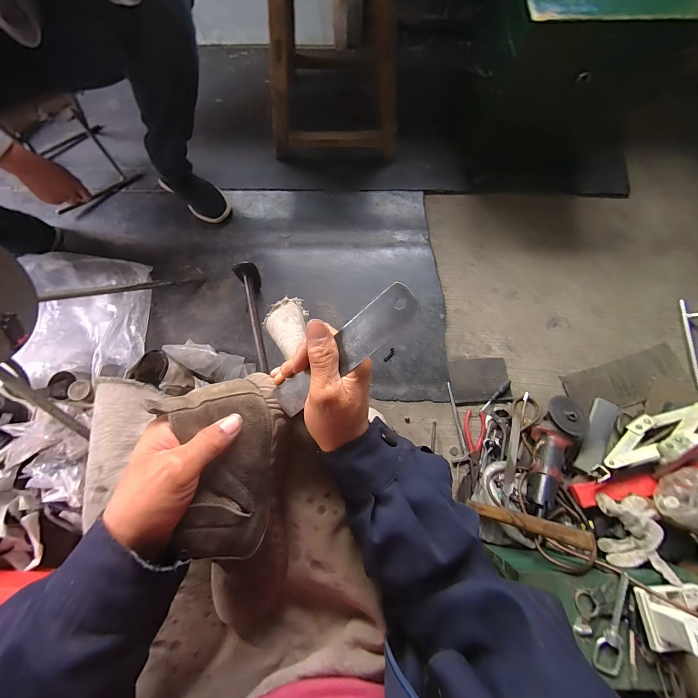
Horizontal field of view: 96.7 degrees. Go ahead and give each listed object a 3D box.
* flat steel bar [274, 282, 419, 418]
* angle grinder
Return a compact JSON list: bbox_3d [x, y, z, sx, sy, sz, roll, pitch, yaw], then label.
[{"bbox_3d":[-0.008,0.006,0.265,0.155,0.005,0.033,-40,81,23],"label":"flat steel bar"},{"bbox_3d":[0.455,0.240,0.693,0.109,0.079,0.272,37,63,7],"label":"angle grinder"}]

